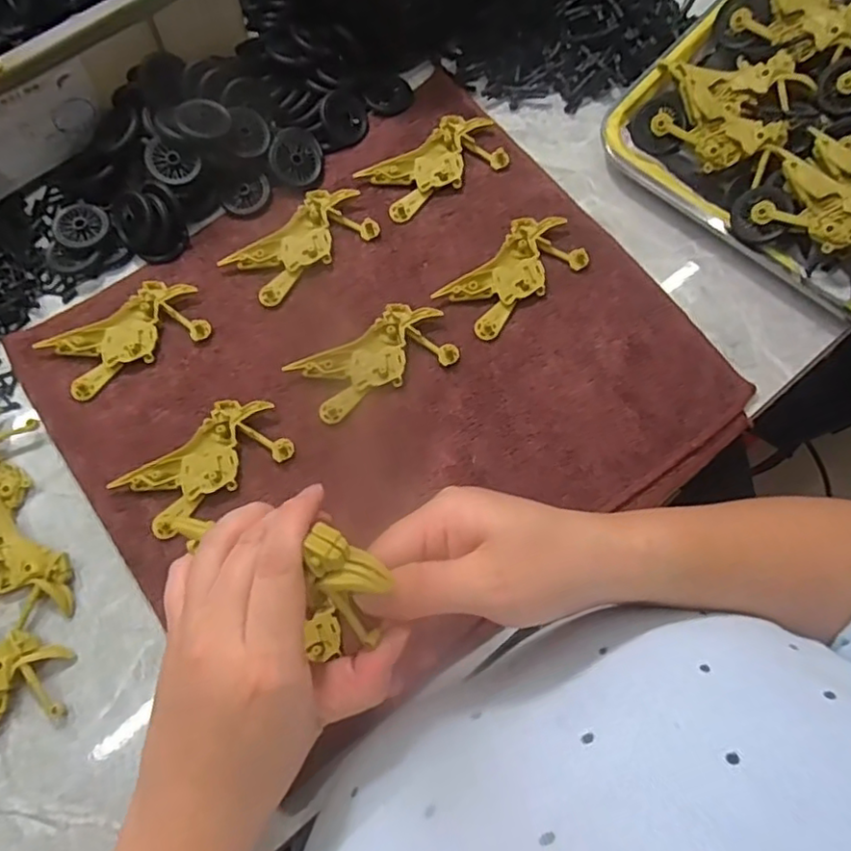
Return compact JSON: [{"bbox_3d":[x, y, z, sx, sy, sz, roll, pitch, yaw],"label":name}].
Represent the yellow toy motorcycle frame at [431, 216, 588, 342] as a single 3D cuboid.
[{"bbox_3d":[0.059,-0.104,0.432,0.101,0.011,0.051,-38,76,-11],"label":"yellow toy motorcycle frame"}]

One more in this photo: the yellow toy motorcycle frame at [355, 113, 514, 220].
[{"bbox_3d":[0.006,-0.190,0.459,0.103,0.013,0.050,-29,74,-9],"label":"yellow toy motorcycle frame"}]

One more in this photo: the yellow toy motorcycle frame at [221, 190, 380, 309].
[{"bbox_3d":[-0.086,-0.128,0.442,0.101,0.011,0.051,-37,75,-11],"label":"yellow toy motorcycle frame"}]

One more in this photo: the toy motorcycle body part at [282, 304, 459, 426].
[{"bbox_3d":[-0.033,-0.044,0.414,0.101,0.010,0.050,-27,74,-8],"label":"toy motorcycle body part"}]

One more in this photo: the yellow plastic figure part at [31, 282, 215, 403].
[{"bbox_3d":[-0.199,-0.060,0.421,0.099,0.013,0.049,-29,74,-9],"label":"yellow plastic figure part"}]

